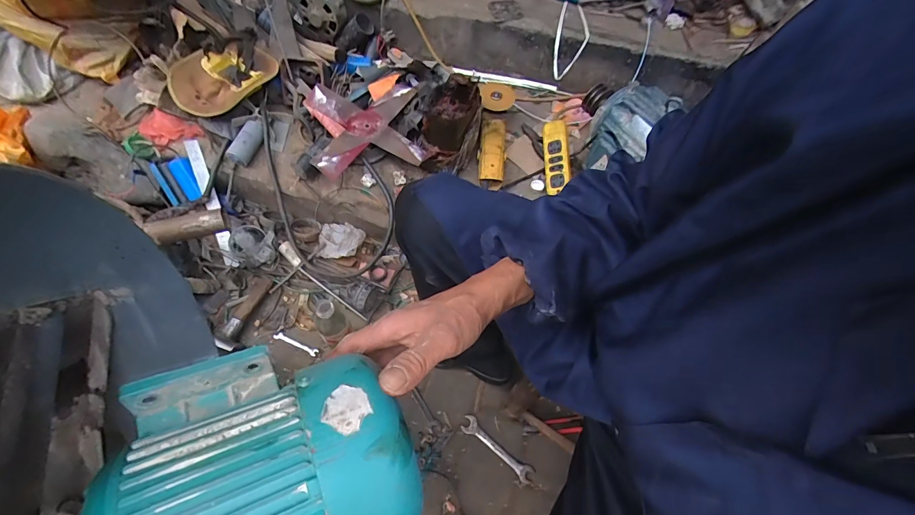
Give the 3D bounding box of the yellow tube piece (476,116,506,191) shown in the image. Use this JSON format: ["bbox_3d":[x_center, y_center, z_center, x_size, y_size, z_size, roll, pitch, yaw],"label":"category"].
[{"bbox_3d":[0.083,-0.253,0.957,0.064,0.054,0.174,4,60,-2],"label":"yellow tube piece"}]

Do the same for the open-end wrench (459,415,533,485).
[{"bbox_3d":[0.083,0.398,0.828,0.173,0.011,0.034,36,64,16],"label":"open-end wrench"}]

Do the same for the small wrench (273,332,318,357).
[{"bbox_3d":[-0.378,0.202,0.927,0.112,0.007,0.018,22,61,9],"label":"small wrench"}]

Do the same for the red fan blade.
[{"bbox_3d":[-0.222,-0.318,0.947,0.252,0.048,0.246,-8,61,-8],"label":"red fan blade"}]

